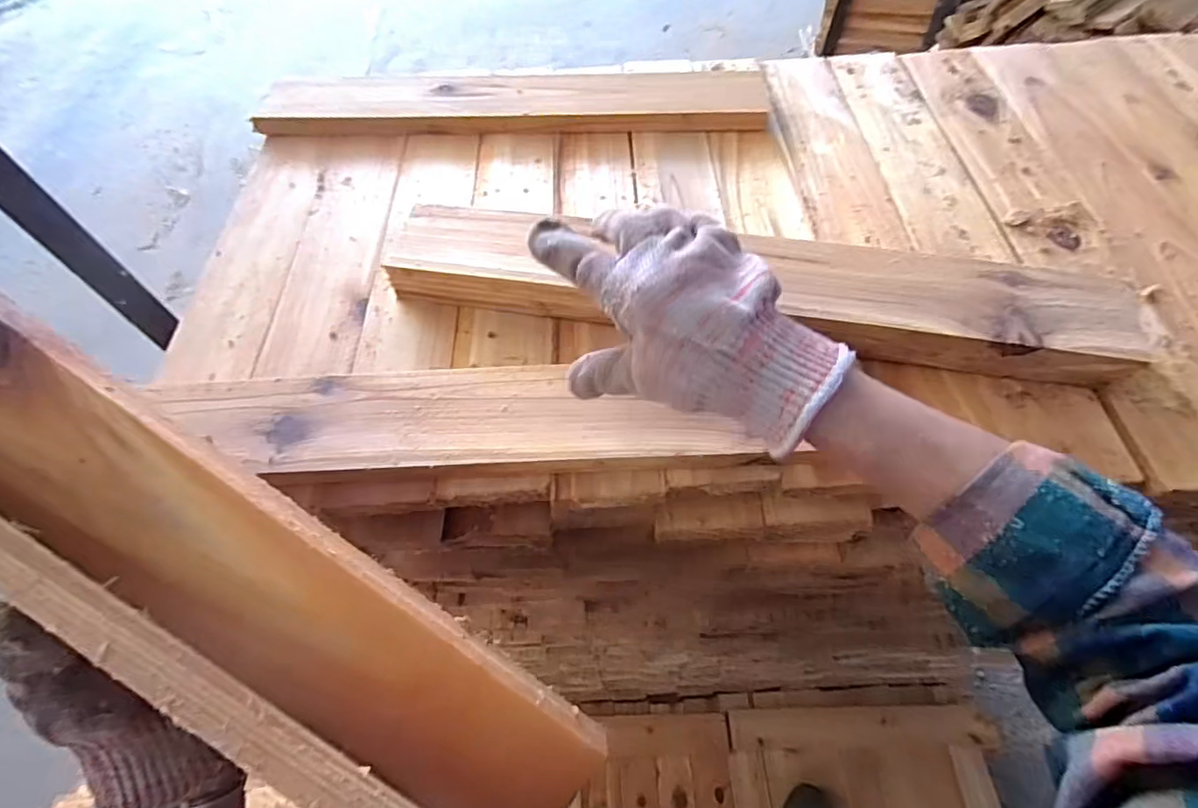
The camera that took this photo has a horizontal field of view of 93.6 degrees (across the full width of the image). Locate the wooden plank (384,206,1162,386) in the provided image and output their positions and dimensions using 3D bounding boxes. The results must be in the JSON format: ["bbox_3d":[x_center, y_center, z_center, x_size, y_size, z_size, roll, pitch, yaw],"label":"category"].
[{"bbox_3d":[0.100,-0.082,0.400,0.504,0.037,0.082,7,60,8],"label":"wooden plank"}]

